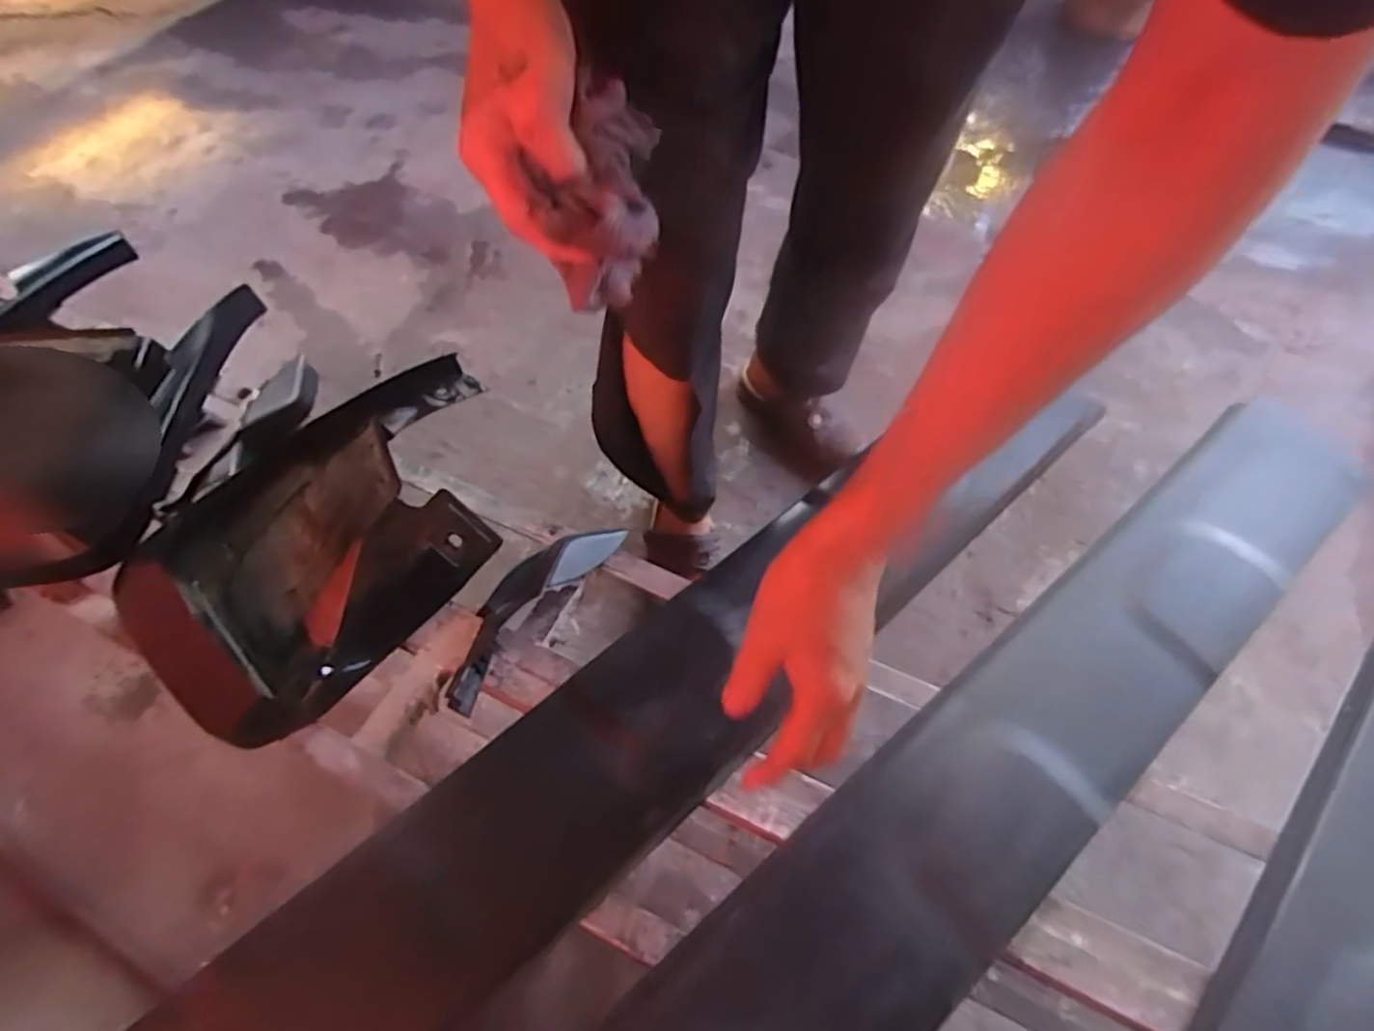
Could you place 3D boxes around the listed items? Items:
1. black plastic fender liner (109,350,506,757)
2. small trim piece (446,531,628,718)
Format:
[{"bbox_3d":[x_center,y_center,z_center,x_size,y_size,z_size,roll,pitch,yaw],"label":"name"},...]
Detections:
[{"bbox_3d":[-0.299,-0.005,0.599,0.255,0.088,0.348,41,65,21],"label":"black plastic fender liner"},{"bbox_3d":[-0.134,0.069,0.569,0.051,0.038,0.202,30,62,16],"label":"small trim piece"}]

